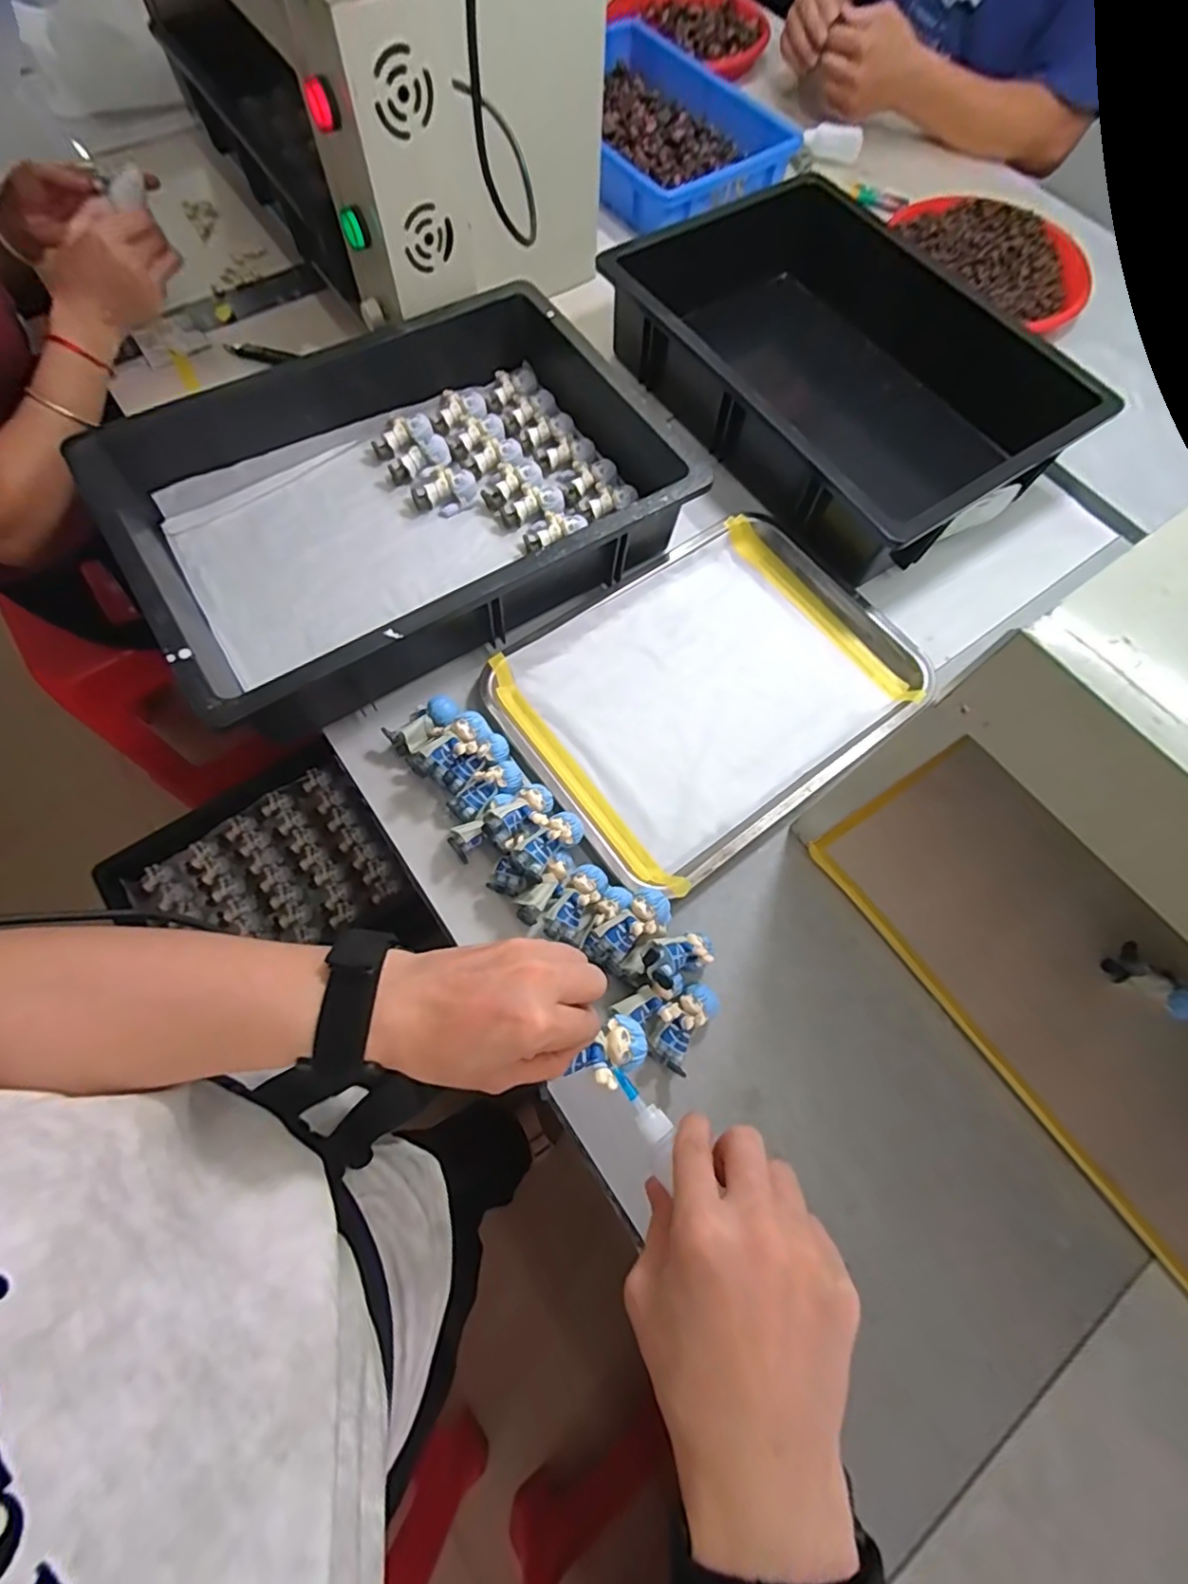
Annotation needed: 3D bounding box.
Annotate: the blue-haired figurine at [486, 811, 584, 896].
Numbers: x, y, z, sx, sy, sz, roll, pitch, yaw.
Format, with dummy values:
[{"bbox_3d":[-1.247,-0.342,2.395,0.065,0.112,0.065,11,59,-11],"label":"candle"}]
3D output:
[{"bbox_3d":[-0.045,0.049,0.448,0.083,0.028,0.031,-41,76,3],"label":"blue-haired figurine"}]

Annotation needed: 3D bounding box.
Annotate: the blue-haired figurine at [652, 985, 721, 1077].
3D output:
[{"bbox_3d":[0.063,0.166,0.423,0.033,0.032,0.060,32,72,9],"label":"blue-haired figurine"}]

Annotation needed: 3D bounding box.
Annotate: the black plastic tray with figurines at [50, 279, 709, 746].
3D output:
[{"bbox_3d":[-0.166,-0.258,0.539,0.446,0.101,0.308,-32,74,-13],"label":"black plastic tray with figurines"}]

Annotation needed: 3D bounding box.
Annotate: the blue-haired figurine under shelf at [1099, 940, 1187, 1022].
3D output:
[{"bbox_3d":[0.412,0.140,0.430,0.060,0.023,0.027,41,73,12],"label":"blue-haired figurine under shelf"}]

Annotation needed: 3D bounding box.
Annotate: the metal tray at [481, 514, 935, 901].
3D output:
[{"bbox_3d":[0.108,-0.096,0.529,0.353,0.020,0.266,-37,75,-14],"label":"metal tray"}]

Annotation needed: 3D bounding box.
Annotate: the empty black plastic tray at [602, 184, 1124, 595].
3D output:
[{"bbox_3d":[0.269,-0.444,0.633,0.343,0.122,0.434,-31,74,-12],"label":"empty black plastic tray"}]

